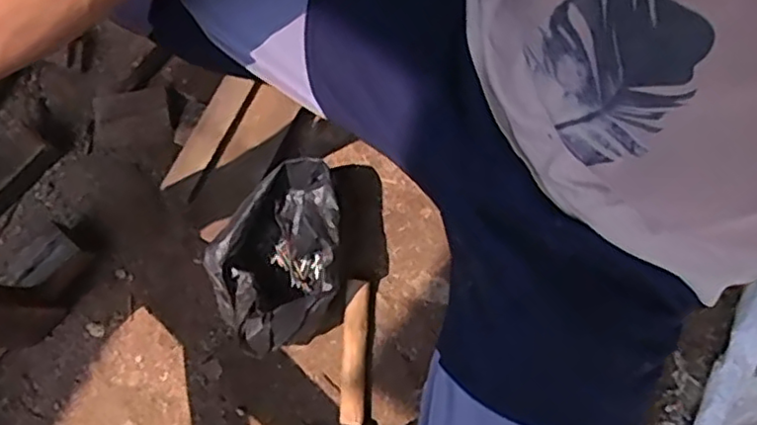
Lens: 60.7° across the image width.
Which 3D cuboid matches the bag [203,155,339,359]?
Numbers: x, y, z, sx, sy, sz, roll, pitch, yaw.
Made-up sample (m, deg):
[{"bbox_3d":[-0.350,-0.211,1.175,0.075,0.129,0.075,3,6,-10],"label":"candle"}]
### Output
[{"bbox_3d":[-0.113,0.052,0.772,0.139,0.118,0.210,30,79,8],"label":"bag"}]

